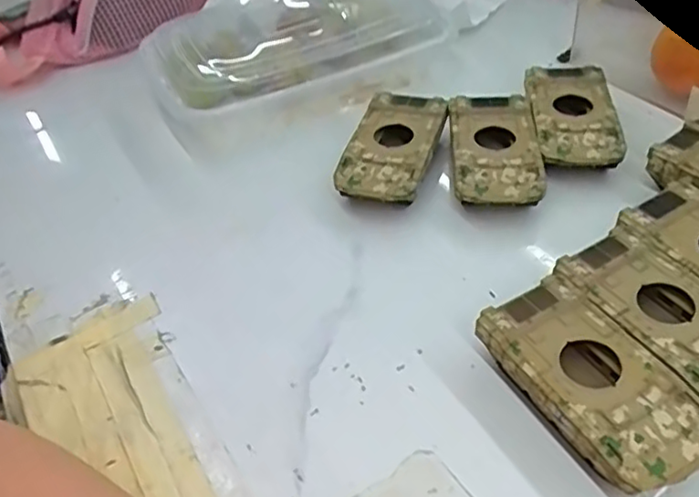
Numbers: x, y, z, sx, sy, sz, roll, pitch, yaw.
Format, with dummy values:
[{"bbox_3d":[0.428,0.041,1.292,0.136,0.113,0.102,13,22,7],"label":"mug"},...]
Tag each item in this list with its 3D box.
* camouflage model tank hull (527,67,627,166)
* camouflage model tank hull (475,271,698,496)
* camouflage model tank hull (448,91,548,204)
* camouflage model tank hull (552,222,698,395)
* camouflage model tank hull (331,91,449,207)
[{"bbox_3d":[0.141,-0.080,0.409,0.050,0.026,0.091,0,45,7],"label":"camouflage model tank hull"},{"bbox_3d":[0.102,0.059,0.272,0.052,0.025,0.095,-25,47,-17],"label":"camouflage model tank hull"},{"bbox_3d":[0.088,-0.056,0.391,0.050,0.028,0.092,-1,45,6],"label":"camouflage model tank hull"},{"bbox_3d":[0.144,0.034,0.291,0.052,0.023,0.096,-26,47,-19],"label":"camouflage model tank hull"},{"bbox_3d":[0.027,-0.058,0.399,0.049,0.029,0.093,11,47,18],"label":"camouflage model tank hull"}]

